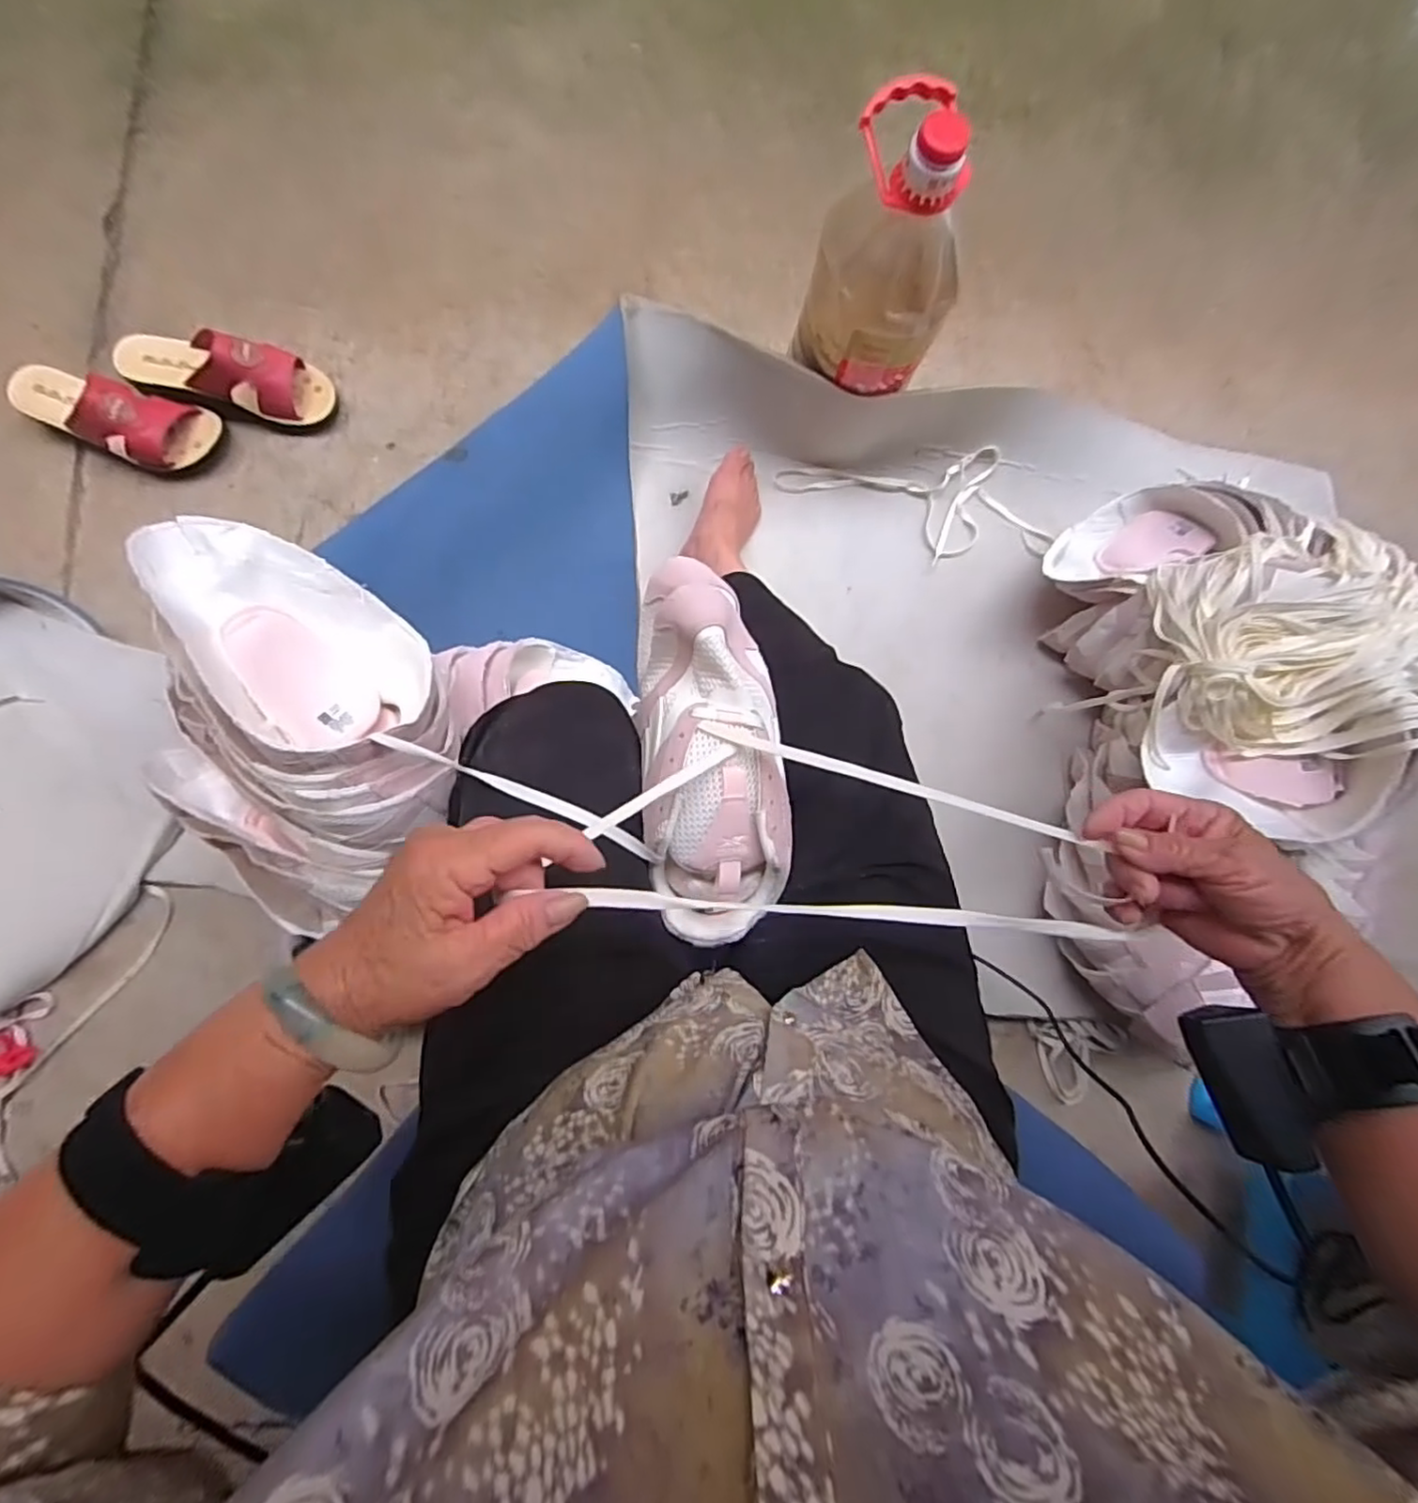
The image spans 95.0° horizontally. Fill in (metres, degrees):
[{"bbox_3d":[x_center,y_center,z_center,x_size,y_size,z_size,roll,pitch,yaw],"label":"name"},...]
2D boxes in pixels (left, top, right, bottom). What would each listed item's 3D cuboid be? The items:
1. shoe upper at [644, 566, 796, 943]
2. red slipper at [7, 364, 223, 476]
[{"bbox_3d":[0.003,-0.004,0.433,0.096,0.073,0.255,-5,88,-6],"label":"shoe upper"},{"bbox_3d":[-0.691,-0.385,0.747,0.210,0.073,0.087,14,82,-4],"label":"red slipper"}]

